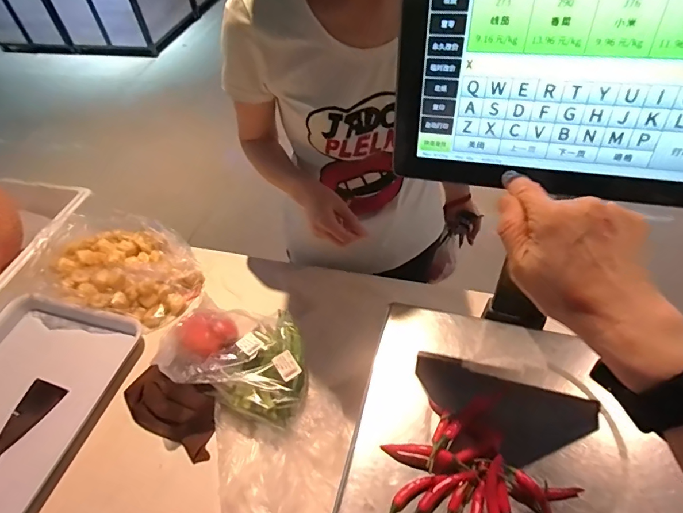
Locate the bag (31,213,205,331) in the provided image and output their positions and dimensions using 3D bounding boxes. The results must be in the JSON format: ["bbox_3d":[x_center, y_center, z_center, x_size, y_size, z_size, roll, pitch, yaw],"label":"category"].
[{"bbox_3d":[-0.424,0.009,0.851,0.308,0.068,0.217,11,51,15],"label":"bag"}]

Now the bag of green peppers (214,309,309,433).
[{"bbox_3d":[-0.105,0.160,0.667,0.132,0.062,0.166,15,53,18],"label":"bag of green peppers"}]

